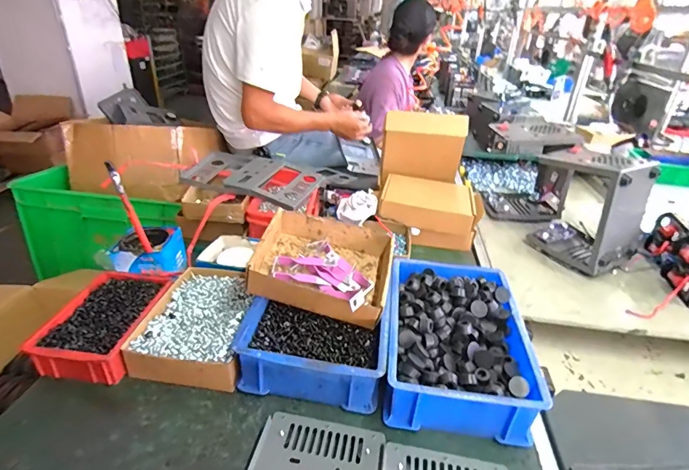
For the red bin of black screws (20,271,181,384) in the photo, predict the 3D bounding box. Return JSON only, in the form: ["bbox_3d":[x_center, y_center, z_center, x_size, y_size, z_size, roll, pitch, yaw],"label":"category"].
[{"bbox_3d":[-0.371,0.142,0.644,0.138,0.063,0.207,5,29,5],"label":"red bin of black screws"}]

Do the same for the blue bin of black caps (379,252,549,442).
[{"bbox_3d":[0.169,0.147,0.631,0.198,0.085,0.300,6,29,7],"label":"blue bin of black caps"}]

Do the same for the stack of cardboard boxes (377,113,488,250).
[{"bbox_3d":[0.203,-0.139,0.984,0.229,0.233,0.255,4,29,4],"label":"stack of cardboard boxes"}]

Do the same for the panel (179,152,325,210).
[{"bbox_3d":[-0.216,-0.130,0.944,0.299,0.046,0.171,19,47,21],"label":"panel"}]

